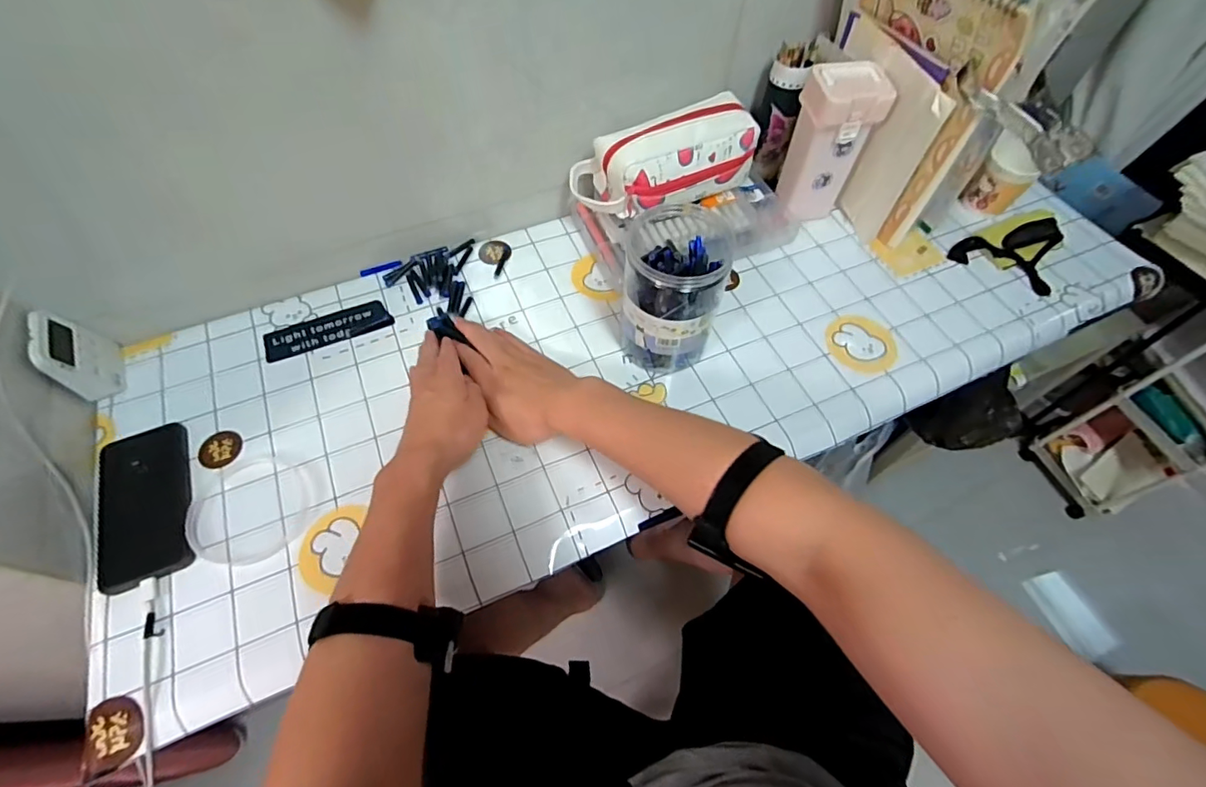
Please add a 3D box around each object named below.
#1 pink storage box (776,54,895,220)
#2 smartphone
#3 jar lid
[{"bbox_3d":[0.270,-0.297,0.639,0.080,0.176,0.062,-8,62,-7],"label":"pink storage box"},{"bbox_3d":[-0.424,0.100,0.480,0.077,0.007,0.151,-21,64,-13],"label":"smartphone"},{"bbox_3d":[-0.329,0.108,0.487,0.105,0.007,0.095,4,61,0],"label":"jar lid"}]

